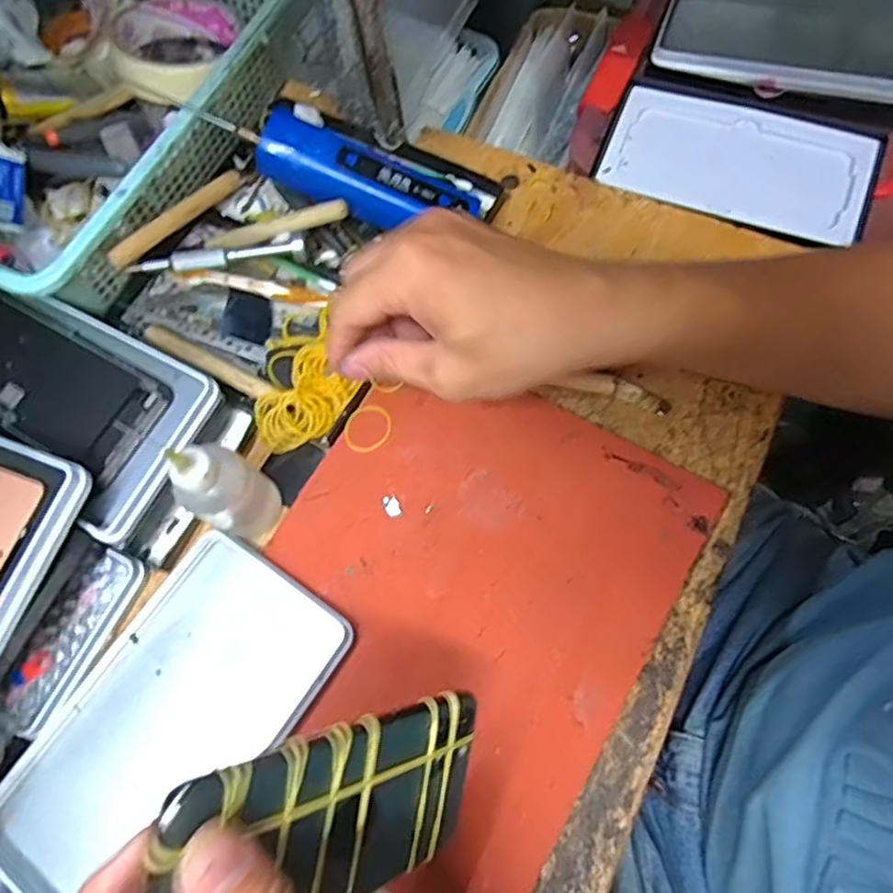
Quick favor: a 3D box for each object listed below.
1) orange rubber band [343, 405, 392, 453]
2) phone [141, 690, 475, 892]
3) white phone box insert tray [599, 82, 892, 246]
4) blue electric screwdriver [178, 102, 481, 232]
[{"bbox_3d":[-0.046,-0.011,0.378,0.030,0.004,0.026,-38,73,-9],"label":"orange rubber band"},{"bbox_3d":[-0.036,0.131,0.228,0.008,0.135,0.068,8,88,40],"label":"phone"},{"bbox_3d":[0.199,-0.194,0.444,0.174,0.018,0.106,19,74,10],"label":"white phone box insert tray"},{"bbox_3d":[-0.063,-0.166,0.388,0.164,0.031,0.037,17,72,-7],"label":"blue electric screwdriver"}]

